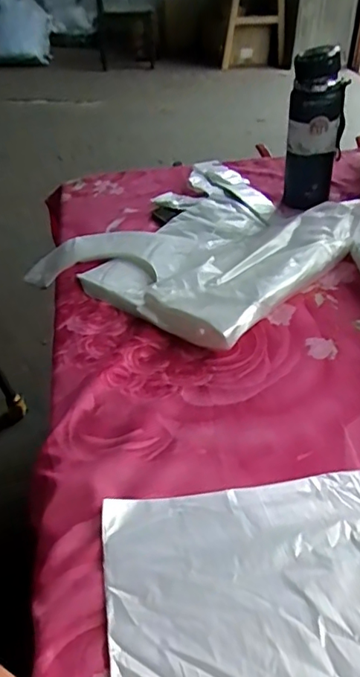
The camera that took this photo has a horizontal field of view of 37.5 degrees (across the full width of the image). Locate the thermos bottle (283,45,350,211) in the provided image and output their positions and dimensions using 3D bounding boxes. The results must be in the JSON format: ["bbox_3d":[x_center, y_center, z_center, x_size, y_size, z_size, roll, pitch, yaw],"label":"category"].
[{"bbox_3d":[0.215,-0.328,0.845,0.082,0.234,0.064,8,39,11],"label":"thermos bottle"}]

